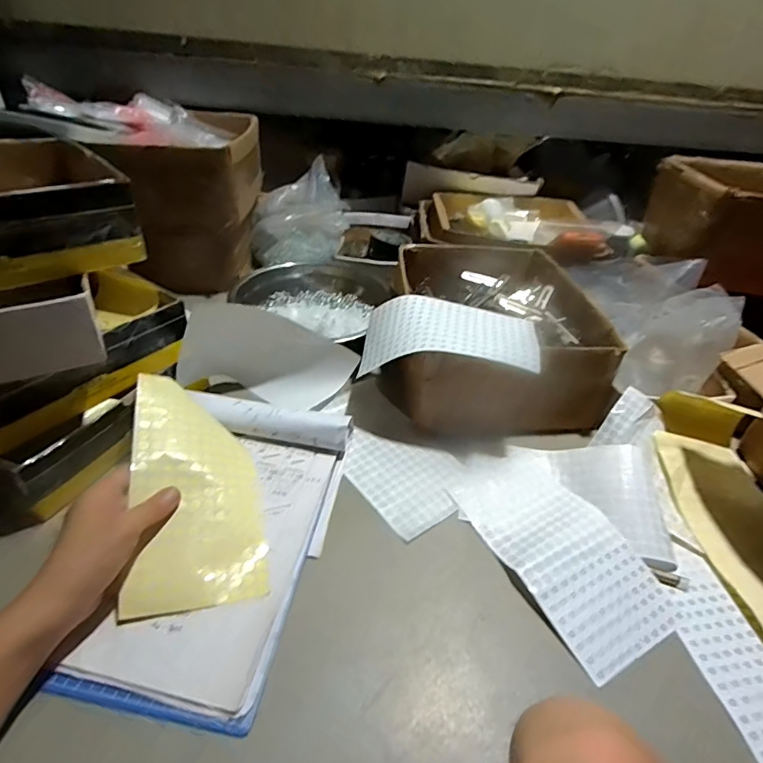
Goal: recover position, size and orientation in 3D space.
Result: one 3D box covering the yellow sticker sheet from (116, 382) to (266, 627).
[{"bbox_3d":[-0.178,0.099,0.465,0.119,0.035,0.228,4,53,-25],"label":"yellow sticker sheet"}]

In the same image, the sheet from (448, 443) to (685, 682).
[{"bbox_3d":[0.177,0.160,0.481,0.125,0.011,0.228,-14,42,-23],"label":"sheet"}]

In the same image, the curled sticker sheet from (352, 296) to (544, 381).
[{"bbox_3d":[0.083,-0.052,0.596,0.209,0.055,0.118,9,38,5],"label":"curled sticker sheet"}]

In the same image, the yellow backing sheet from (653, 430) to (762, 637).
[{"bbox_3d":[0.391,0.153,0.499,0.124,0.030,0.227,2,38,-4],"label":"yellow backing sheet"}]

